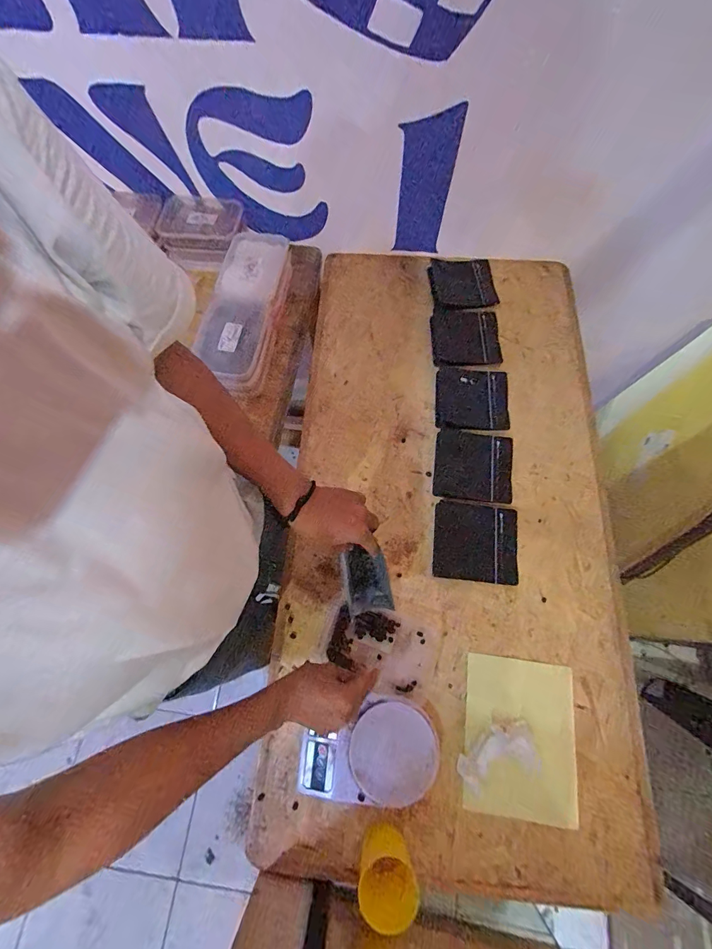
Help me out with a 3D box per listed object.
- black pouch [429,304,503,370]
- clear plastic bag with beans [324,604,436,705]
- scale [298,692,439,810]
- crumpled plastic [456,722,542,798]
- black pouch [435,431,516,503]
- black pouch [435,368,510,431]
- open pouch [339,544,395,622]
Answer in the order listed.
[{"bbox_3d":[0.240,-0.307,0.821,0.143,0.019,0.151,0,70,1],"label":"black pouch"},{"bbox_3d":[0.040,0.282,0.608,0.166,0.023,0.114,18,67,10],"label":"clear plastic bag with beans"},{"bbox_3d":[0.017,0.400,0.551,0.197,0.046,0.133,1,70,1],"label":"scale"},{"bbox_3d":[0.212,0.418,0.558,0.124,0.023,0.066,-15,71,-5],"label":"crumpled plastic"},{"bbox_3d":[0.225,-0.017,0.716,0.144,0.010,0.136,8,70,3],"label":"black pouch"},{"bbox_3d":[0.237,-0.156,0.766,0.142,0.011,0.134,5,70,2],"label":"black pouch"},{"bbox_3d":[0.017,0.152,0.571,0.067,0.022,0.092,-9,86,-3],"label":"open pouch"}]

